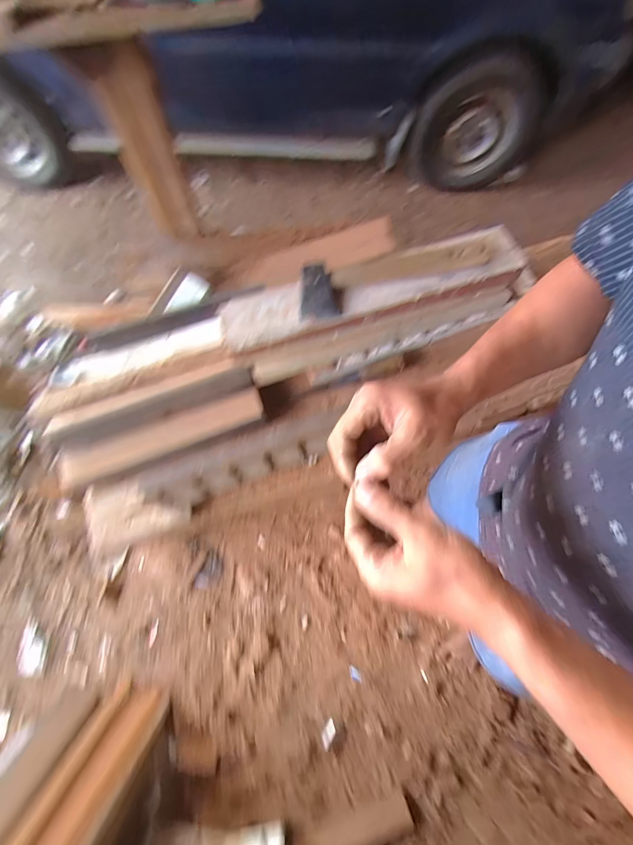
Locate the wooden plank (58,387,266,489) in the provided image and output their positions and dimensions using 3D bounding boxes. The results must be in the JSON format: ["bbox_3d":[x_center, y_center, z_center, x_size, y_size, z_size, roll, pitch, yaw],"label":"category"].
[{"bbox_3d":[-0.323,0.034,0.767,0.427,0.025,0.090,-19,105,-7],"label":"wooden plank"}]

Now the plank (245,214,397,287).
[{"bbox_3d":[0.001,-0.479,1.044,0.436,0.102,0.034,-14,44,13],"label":"plank"}]

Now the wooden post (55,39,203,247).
[{"bbox_3d":[-0.437,-0.688,0.966,0.138,0.702,0.065,-24,95,-8],"label":"wooden post"}]

